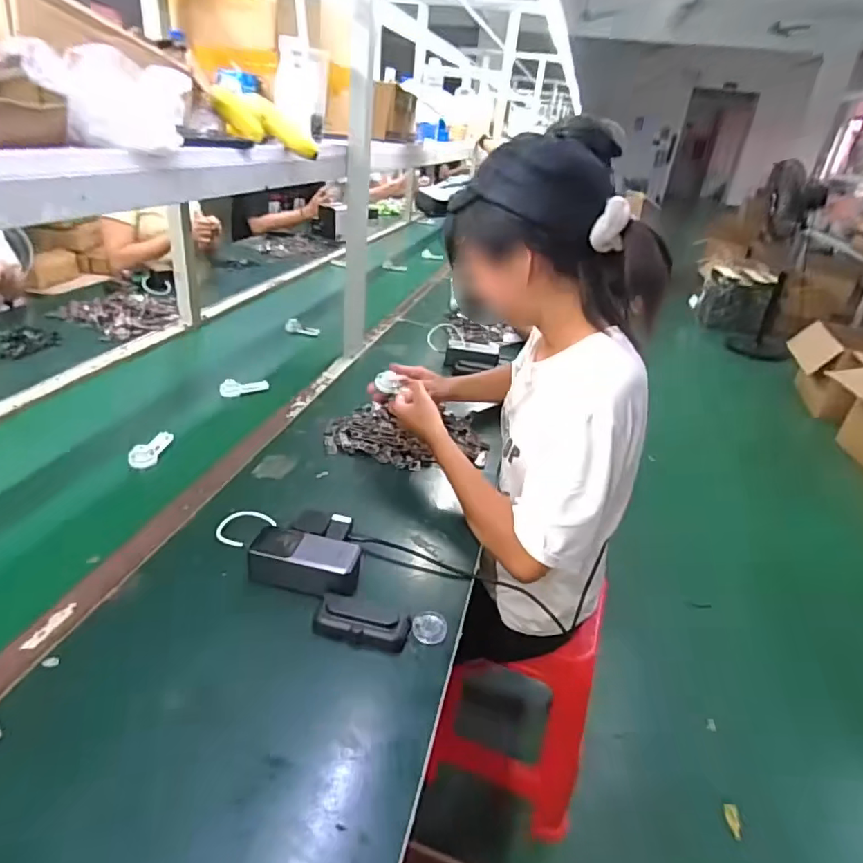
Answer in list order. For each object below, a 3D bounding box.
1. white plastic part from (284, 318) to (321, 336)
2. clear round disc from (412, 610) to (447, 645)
[{"bbox_3d":[-0.336,-0.268,1.416,0.100,0.018,0.049,16,31,17],"label":"white plastic part"},{"bbox_3d":[-0.002,0.229,0.641,0.039,0.007,0.045,0,30,-11],"label":"clear round disc"}]

